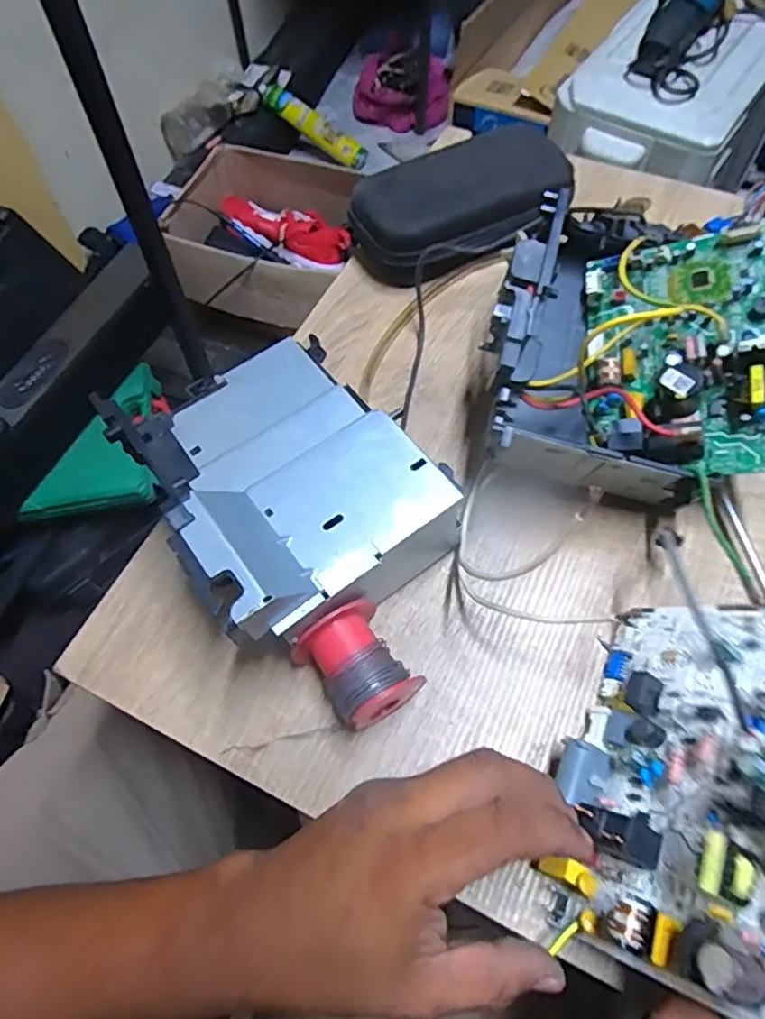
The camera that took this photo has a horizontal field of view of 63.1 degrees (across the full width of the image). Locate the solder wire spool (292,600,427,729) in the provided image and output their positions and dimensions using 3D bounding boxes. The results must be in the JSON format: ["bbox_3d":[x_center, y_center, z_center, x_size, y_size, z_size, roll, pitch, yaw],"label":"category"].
[{"bbox_3d":[-0.013,0.088,0.343,0.049,0.051,0.057,-31,66,-14],"label":"solder wire spool"}]

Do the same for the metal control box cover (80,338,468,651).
[{"bbox_3d":[-0.064,-0.022,0.381,0.142,0.093,0.191,-32,66,-14],"label":"metal control box cover"}]

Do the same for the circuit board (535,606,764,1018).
[{"bbox_3d":[0.138,0.117,0.289,0.024,0.114,0.170,38,63,-23],"label":"circuit board"}]

